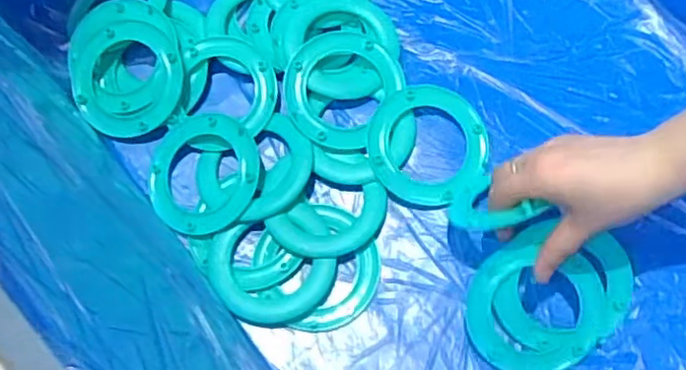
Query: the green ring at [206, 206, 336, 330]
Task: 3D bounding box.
[{"bbox_3d":[-0.057,0.069,0.519,0.102,0.014,0.090,-19,71,-4],"label":"green ring"}]

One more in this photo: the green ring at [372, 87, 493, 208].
[{"bbox_3d":[0.075,-0.036,0.544,0.102,0.018,0.108,-1,71,2],"label":"green ring"}]

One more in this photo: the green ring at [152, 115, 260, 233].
[{"bbox_3d":[-0.121,-0.014,0.538,0.097,0.016,0.105,-1,71,2],"label":"green ring"}]

